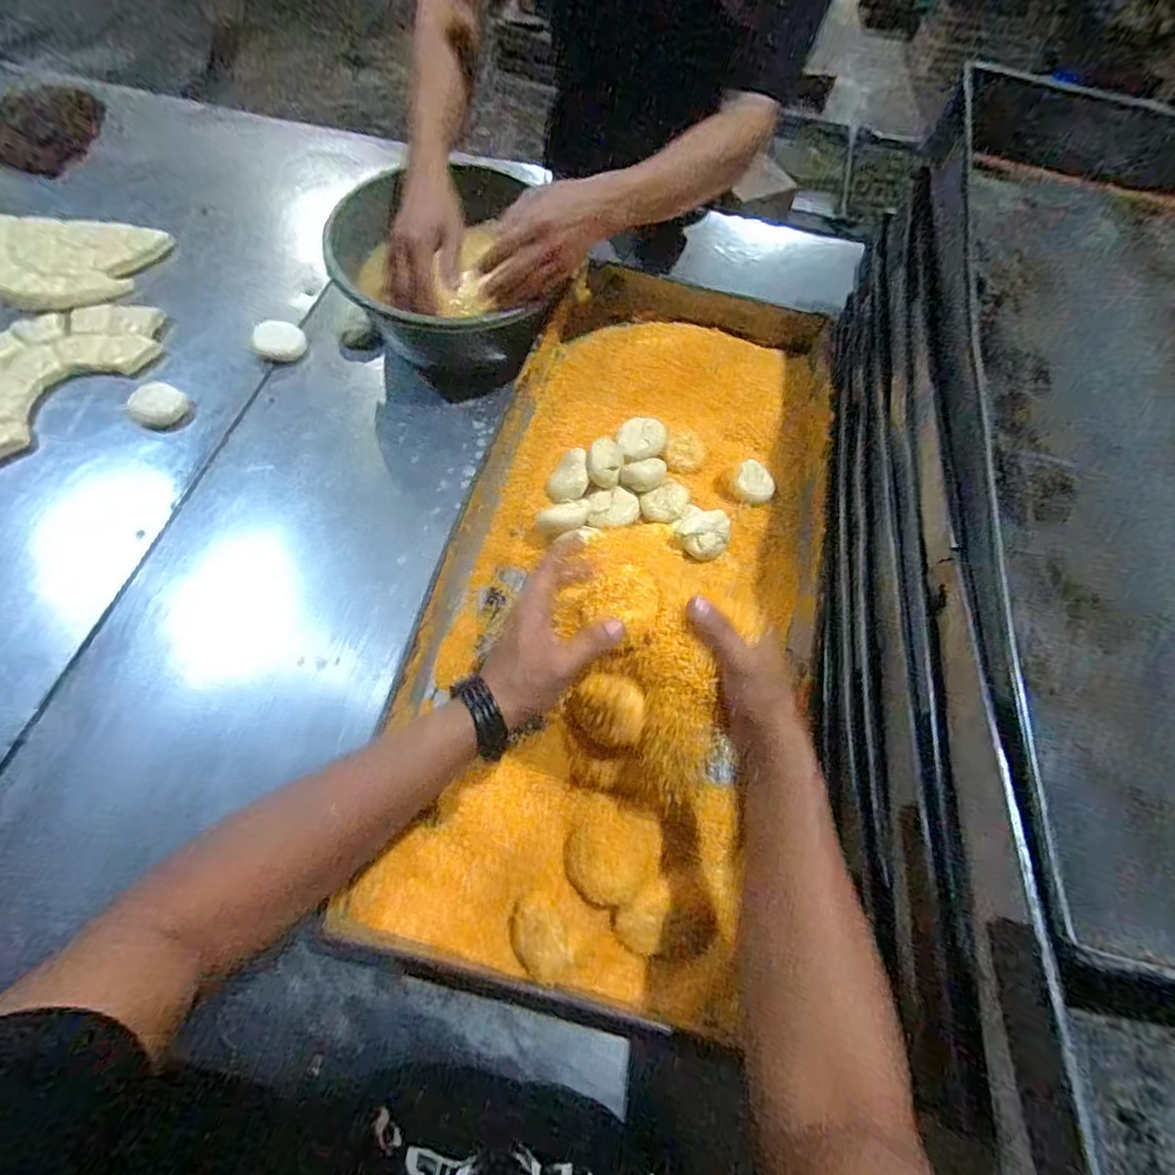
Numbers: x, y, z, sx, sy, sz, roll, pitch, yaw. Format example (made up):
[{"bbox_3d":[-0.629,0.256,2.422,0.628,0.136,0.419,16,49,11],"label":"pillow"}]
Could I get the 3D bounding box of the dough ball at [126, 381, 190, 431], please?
[{"bbox_3d":[-0.529,-0.223,0.660,0.062,0.016,0.059,1,66,-2],"label":"dough ball"}]

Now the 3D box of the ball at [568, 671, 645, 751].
[{"bbox_3d":[0.017,0.092,0.405,0.058,0.044,0.046,39,68,14],"label":"ball"}]

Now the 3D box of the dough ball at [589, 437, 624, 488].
[{"bbox_3d":[0.021,-0.142,0.597,0.037,0.040,0.053,14,65,2],"label":"dough ball"}]

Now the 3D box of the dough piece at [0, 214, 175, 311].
[{"bbox_3d":[-0.753,-0.454,0.749,0.265,0.022,0.189,-1,66,-3],"label":"dough piece"}]

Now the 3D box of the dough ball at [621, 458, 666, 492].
[{"bbox_3d":[0.064,-0.127,0.600,0.048,0.025,0.031,-8,66,-8],"label":"dough ball"}]

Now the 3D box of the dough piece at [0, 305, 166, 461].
[{"bbox_3d":[-0.691,-0.272,0.672,0.177,0.027,0.310,38,70,14],"label":"dough piece"}]

